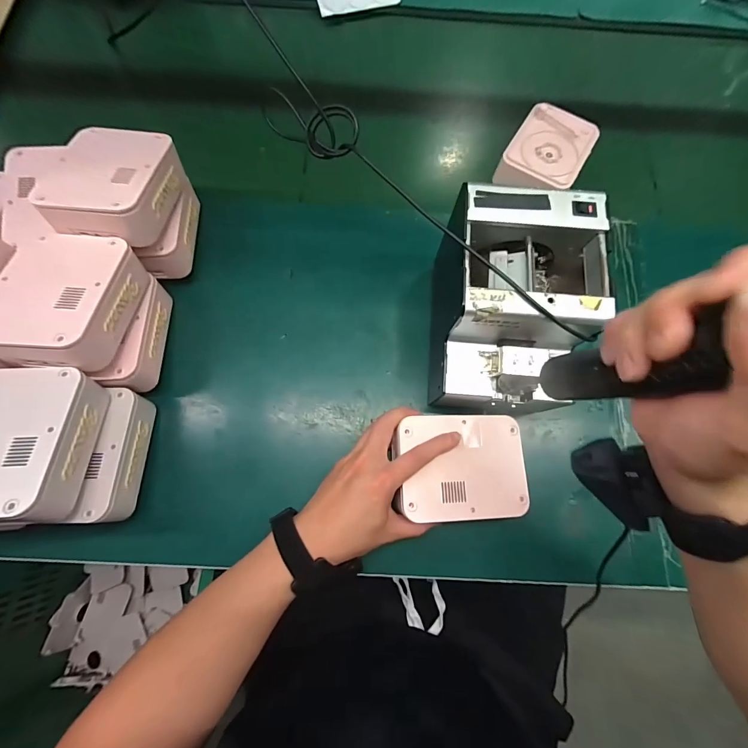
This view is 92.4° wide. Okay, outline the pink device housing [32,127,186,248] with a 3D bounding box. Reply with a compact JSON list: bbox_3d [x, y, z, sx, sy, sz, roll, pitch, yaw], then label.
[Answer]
[{"bbox_3d":[-0.265,-0.195,0.367,0.099,0.056,0.122,5,74,-1],"label":"pink device housing"}]

